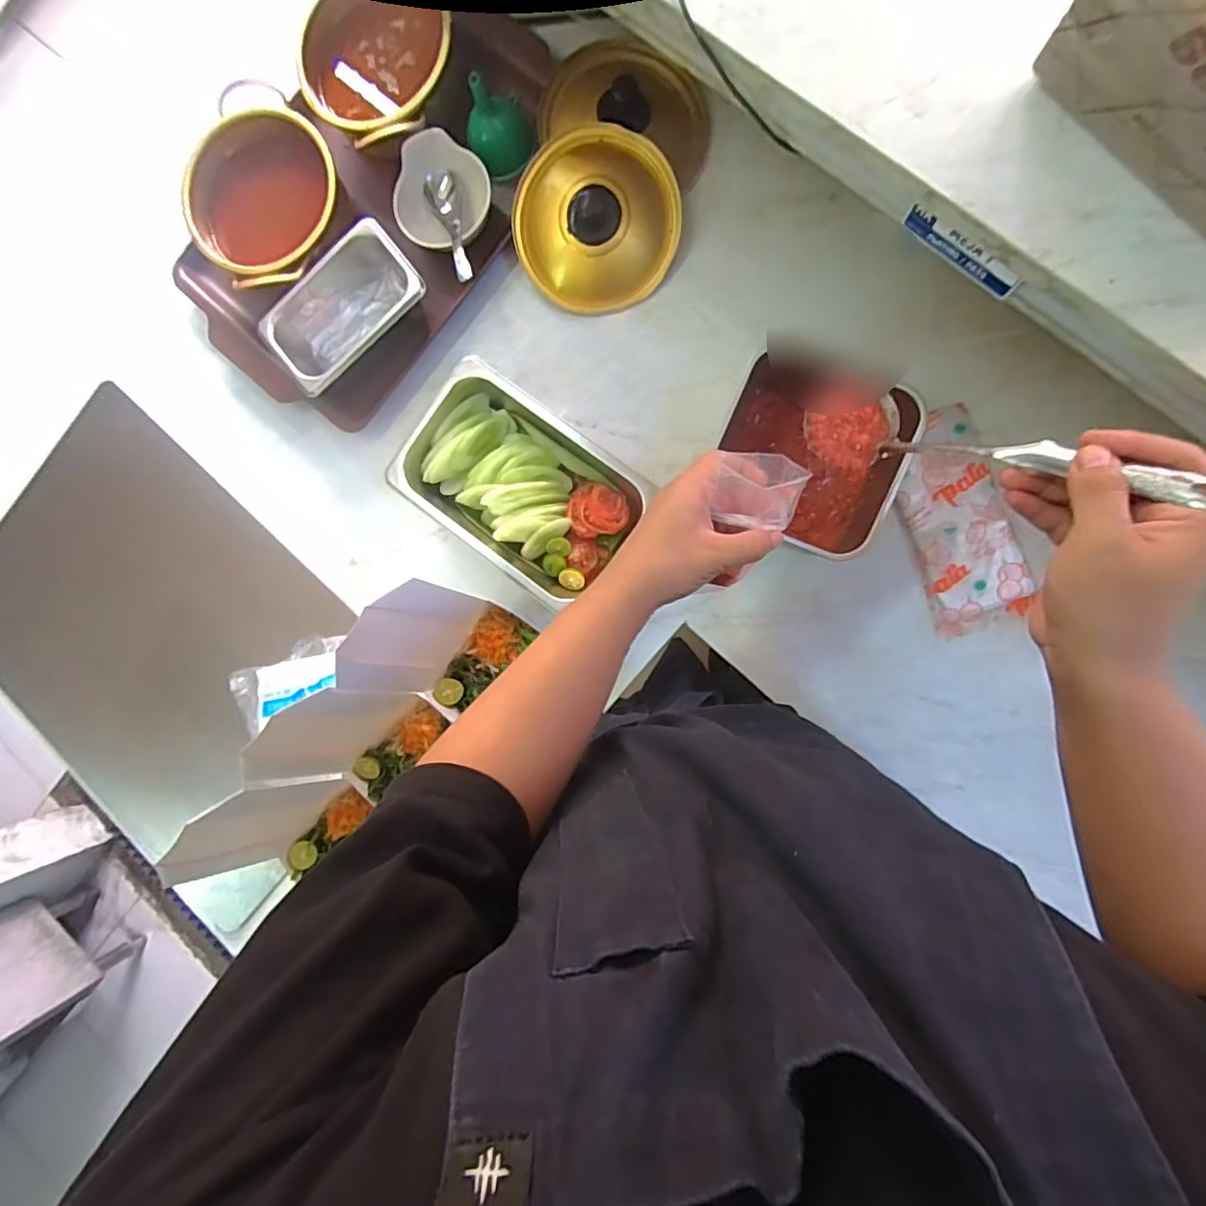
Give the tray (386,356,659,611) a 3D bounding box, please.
[{"bbox_3d":[-0.086,-0.121,0.604,0.250,0.056,0.158,36,92,7],"label":"tray"}]

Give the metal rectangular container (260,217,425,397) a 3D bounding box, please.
[{"bbox_3d":[-0.280,-0.317,0.633,0.170,0.071,0.106,-41,84,3],"label":"metal rectangular container"}]

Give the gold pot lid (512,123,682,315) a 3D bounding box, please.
[{"bbox_3d":[-0.009,-0.402,0.599,0.177,0.054,0.177,3,111,7],"label":"gold pot lid"}]

